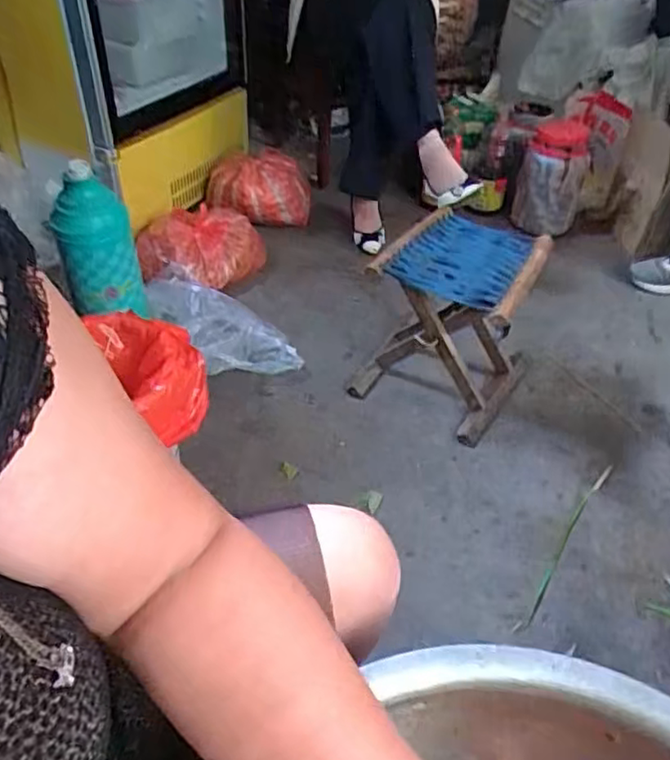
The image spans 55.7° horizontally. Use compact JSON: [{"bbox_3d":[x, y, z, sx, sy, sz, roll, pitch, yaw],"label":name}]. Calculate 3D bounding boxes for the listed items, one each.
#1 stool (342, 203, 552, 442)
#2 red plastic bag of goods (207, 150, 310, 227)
[{"bbox_3d":[0.228,-0.120,1.200,0.269,0.313,0.268,25,47,22],"label":"stool"},{"bbox_3d":[-0.200,-0.501,1.663,0.258,0.152,0.163,-6,43,-10],"label":"red plastic bag of goods"}]

